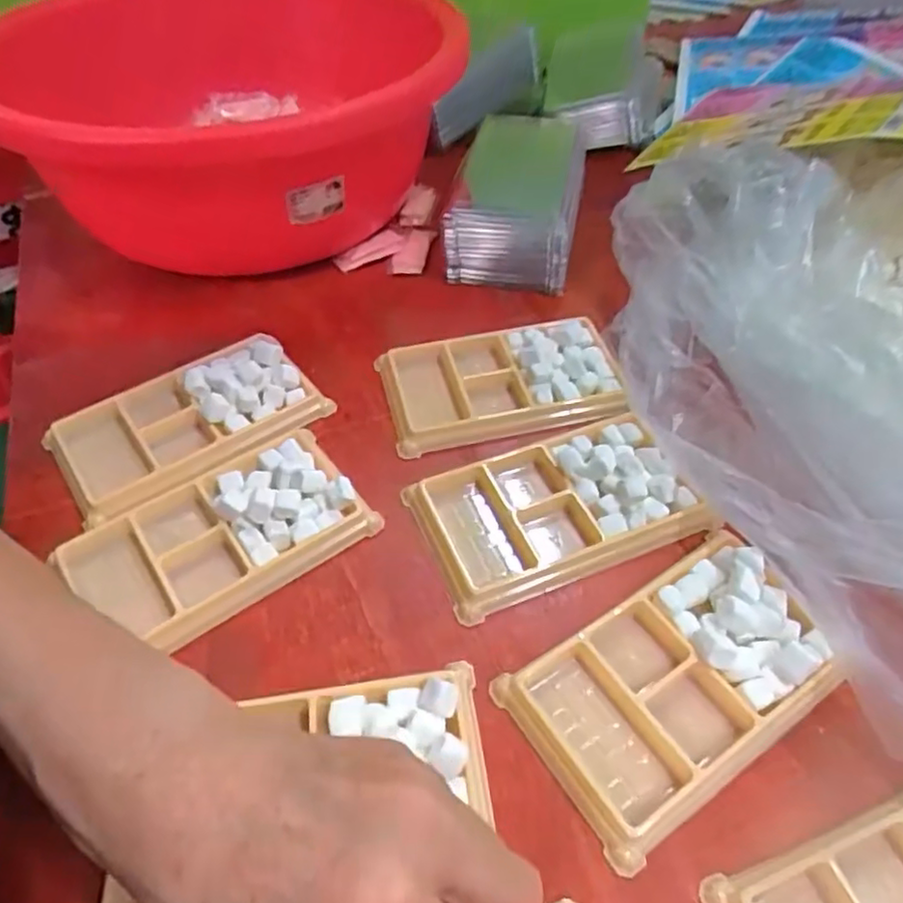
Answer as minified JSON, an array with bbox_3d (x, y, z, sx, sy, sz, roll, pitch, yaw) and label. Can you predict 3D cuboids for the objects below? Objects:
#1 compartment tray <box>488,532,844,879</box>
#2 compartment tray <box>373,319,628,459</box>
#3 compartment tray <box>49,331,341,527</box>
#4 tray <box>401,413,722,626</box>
[{"bbox_3d":[0.089,0.086,0.262,0.124,0.016,0.074,-28,55,-20],"label":"compartment tray"},{"bbox_3d":[0.027,-0.039,0.370,0.126,0.015,0.072,-7,50,-5],"label":"compartment tray"},{"bbox_3d":[-0.141,-0.016,0.359,0.132,0.023,0.079,-26,54,-19],"label":"compartment tray"},{"bbox_3d":[0.050,0.024,0.316,0.124,0.015,0.072,-17,52,-12],"label":"tray"}]

